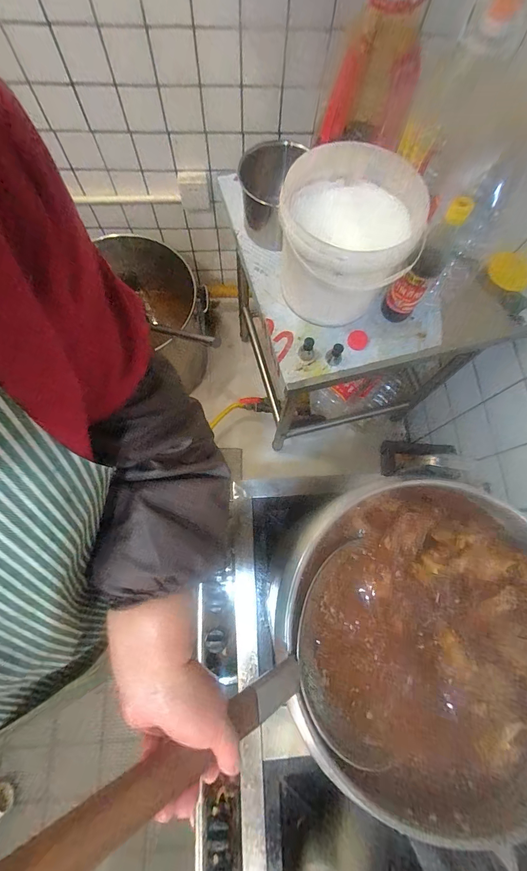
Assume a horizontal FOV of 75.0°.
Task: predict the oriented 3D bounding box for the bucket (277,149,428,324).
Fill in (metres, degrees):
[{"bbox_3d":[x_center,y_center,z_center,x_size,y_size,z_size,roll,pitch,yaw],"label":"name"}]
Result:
[{"bbox_3d":[0.148,-0.353,0.660,0.241,0.207,0.268,11,73,1],"label":"bucket"}]

